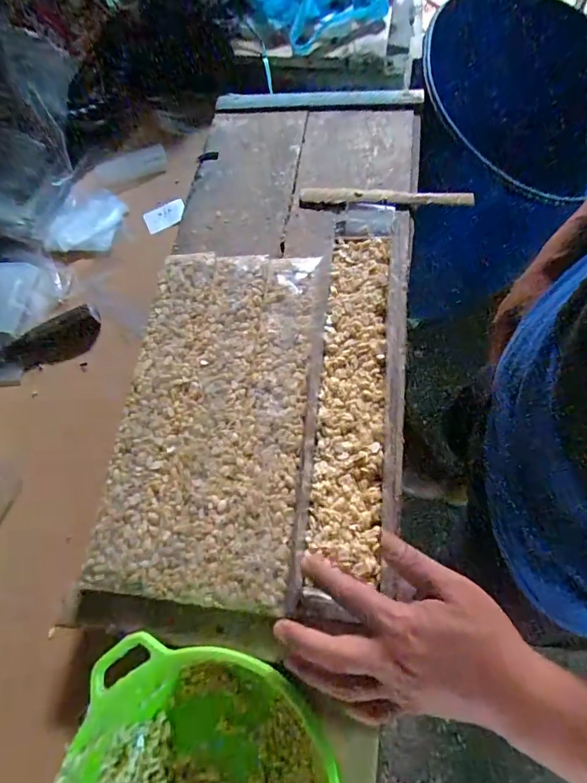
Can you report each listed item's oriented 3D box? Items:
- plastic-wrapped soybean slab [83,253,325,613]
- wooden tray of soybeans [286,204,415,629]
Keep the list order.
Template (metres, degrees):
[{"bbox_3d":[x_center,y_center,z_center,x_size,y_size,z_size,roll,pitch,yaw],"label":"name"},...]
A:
[{"bbox_3d":[-0.075,0.011,0.441,0.180,0.019,0.359,5,69,5],"label":"plastic-wrapped soybean slab"},{"bbox_3d":[0.062,-0.006,0.446,0.090,0.036,0.435,6,66,5],"label":"wooden tray of soybeans"}]

